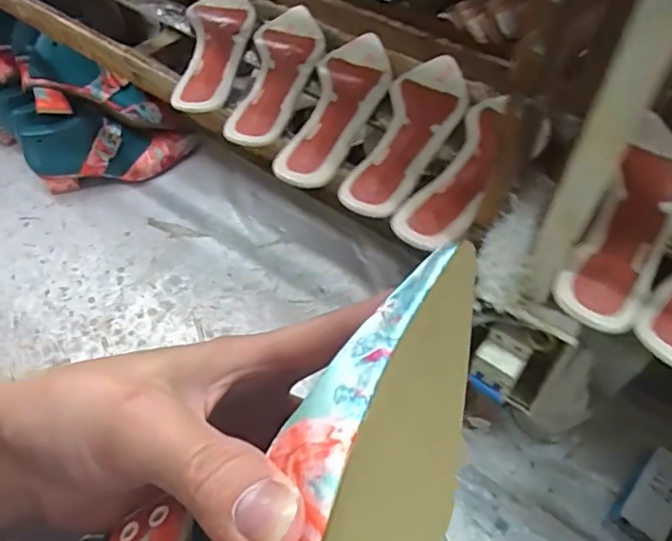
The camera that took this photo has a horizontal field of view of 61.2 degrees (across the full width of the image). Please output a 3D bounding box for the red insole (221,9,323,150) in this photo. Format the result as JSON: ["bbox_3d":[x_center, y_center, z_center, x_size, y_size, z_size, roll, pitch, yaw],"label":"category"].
[{"bbox_3d":[-0.063,-0.229,0.647,0.078,0.020,0.260,5,54,5],"label":"red insole"}]

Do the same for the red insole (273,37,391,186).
[{"bbox_3d":[0.006,-0.177,0.601,0.077,0.020,0.252,11,55,9],"label":"red insole"}]

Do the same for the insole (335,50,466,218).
[{"bbox_3d":[0.081,-0.150,0.585,0.075,0.017,0.255,18,56,14],"label":"insole"}]

